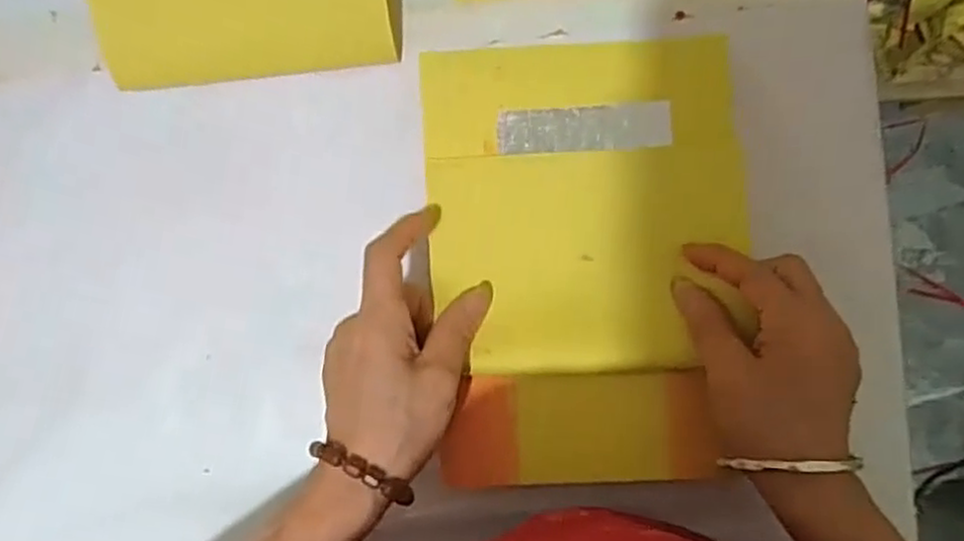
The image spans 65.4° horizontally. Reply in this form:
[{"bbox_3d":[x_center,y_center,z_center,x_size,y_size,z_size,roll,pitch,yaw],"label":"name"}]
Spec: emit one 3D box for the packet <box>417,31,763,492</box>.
[{"bbox_3d":[0.054,-0.007,0.385,0.156,0.024,0.227,-4,86,4],"label":"packet"}]

